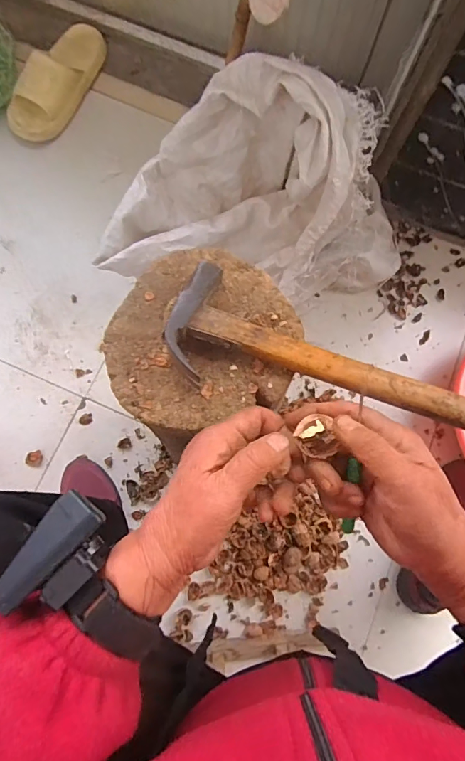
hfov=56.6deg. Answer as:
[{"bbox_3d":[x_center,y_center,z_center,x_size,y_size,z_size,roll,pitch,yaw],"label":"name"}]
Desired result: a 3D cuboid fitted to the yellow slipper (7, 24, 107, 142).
[{"bbox_3d":[-0.362,-0.628,0.888,0.113,0.065,0.283,22,78,3],"label":"yellow slipper"}]

